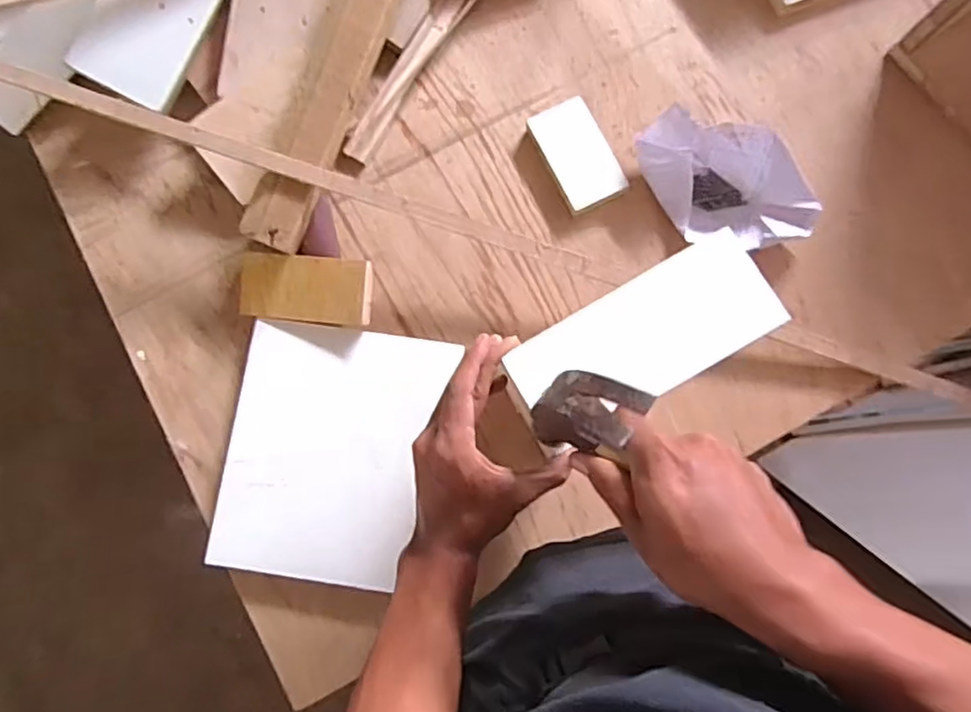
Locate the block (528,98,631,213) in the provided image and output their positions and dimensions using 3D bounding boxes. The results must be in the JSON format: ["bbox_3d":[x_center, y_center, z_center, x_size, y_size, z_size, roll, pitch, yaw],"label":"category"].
[{"bbox_3d":[0.095,-0.208,0.682,0.064,0.026,0.115,-25,82,-4],"label":"block"}]

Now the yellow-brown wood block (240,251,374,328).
[{"bbox_3d":[-0.178,-0.066,0.655,0.134,0.046,0.068,6,81,1],"label":"yellow-brown wood block"}]

